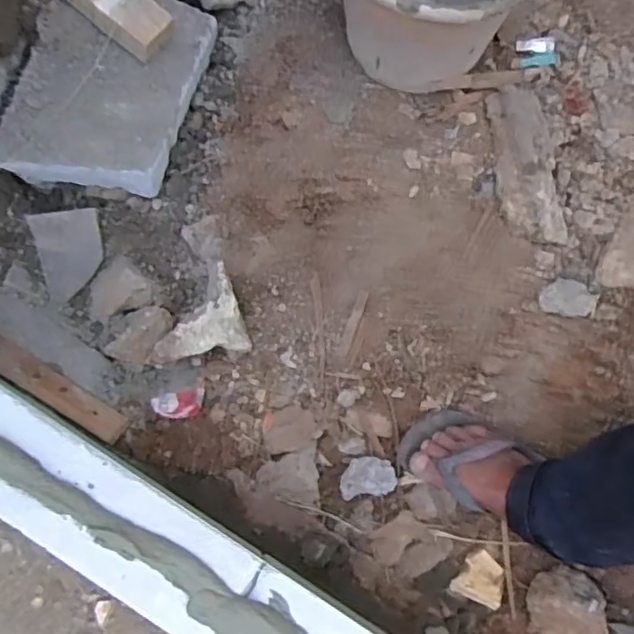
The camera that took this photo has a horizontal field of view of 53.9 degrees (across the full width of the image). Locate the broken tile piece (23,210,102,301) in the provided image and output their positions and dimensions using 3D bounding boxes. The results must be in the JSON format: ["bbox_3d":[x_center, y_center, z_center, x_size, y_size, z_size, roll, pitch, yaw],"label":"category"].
[{"bbox_3d":[-0.351,-0.091,0.889,0.092,0.015,0.120,-10,107,-1],"label":"broken tile piece"}]

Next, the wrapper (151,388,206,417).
[{"bbox_3d":[-0.190,0.121,0.861,0.070,0.014,0.040,-14,73,-10],"label":"wrapper"}]

